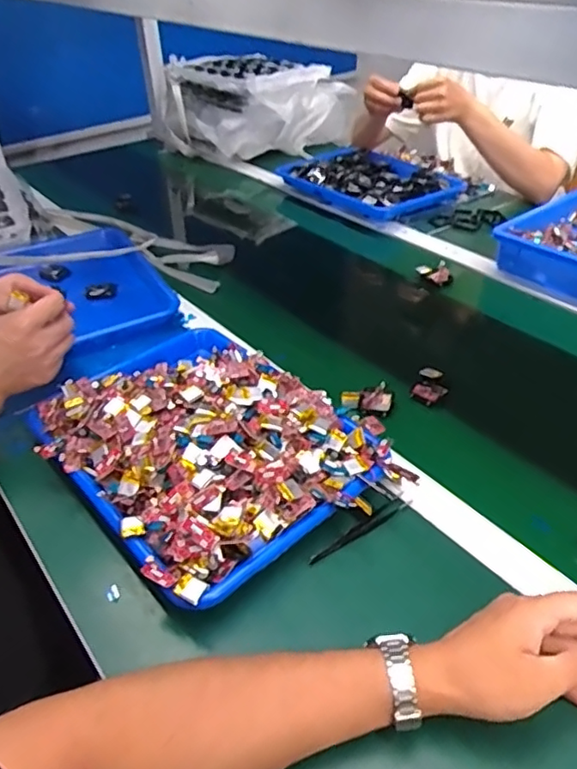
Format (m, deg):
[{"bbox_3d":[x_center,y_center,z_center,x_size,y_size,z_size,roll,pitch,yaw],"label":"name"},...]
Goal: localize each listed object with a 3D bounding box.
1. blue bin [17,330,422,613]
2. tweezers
[{"bbox_3d":[-0.091,0.042,0.597,0.252,0.060,0.334,-31,46,-31],"label":"blue bin"},{"bbox_3d":[0.067,0.132,0.541,0.118,0.007,0.015,-27,44,-27],"label":"tweezers"}]

